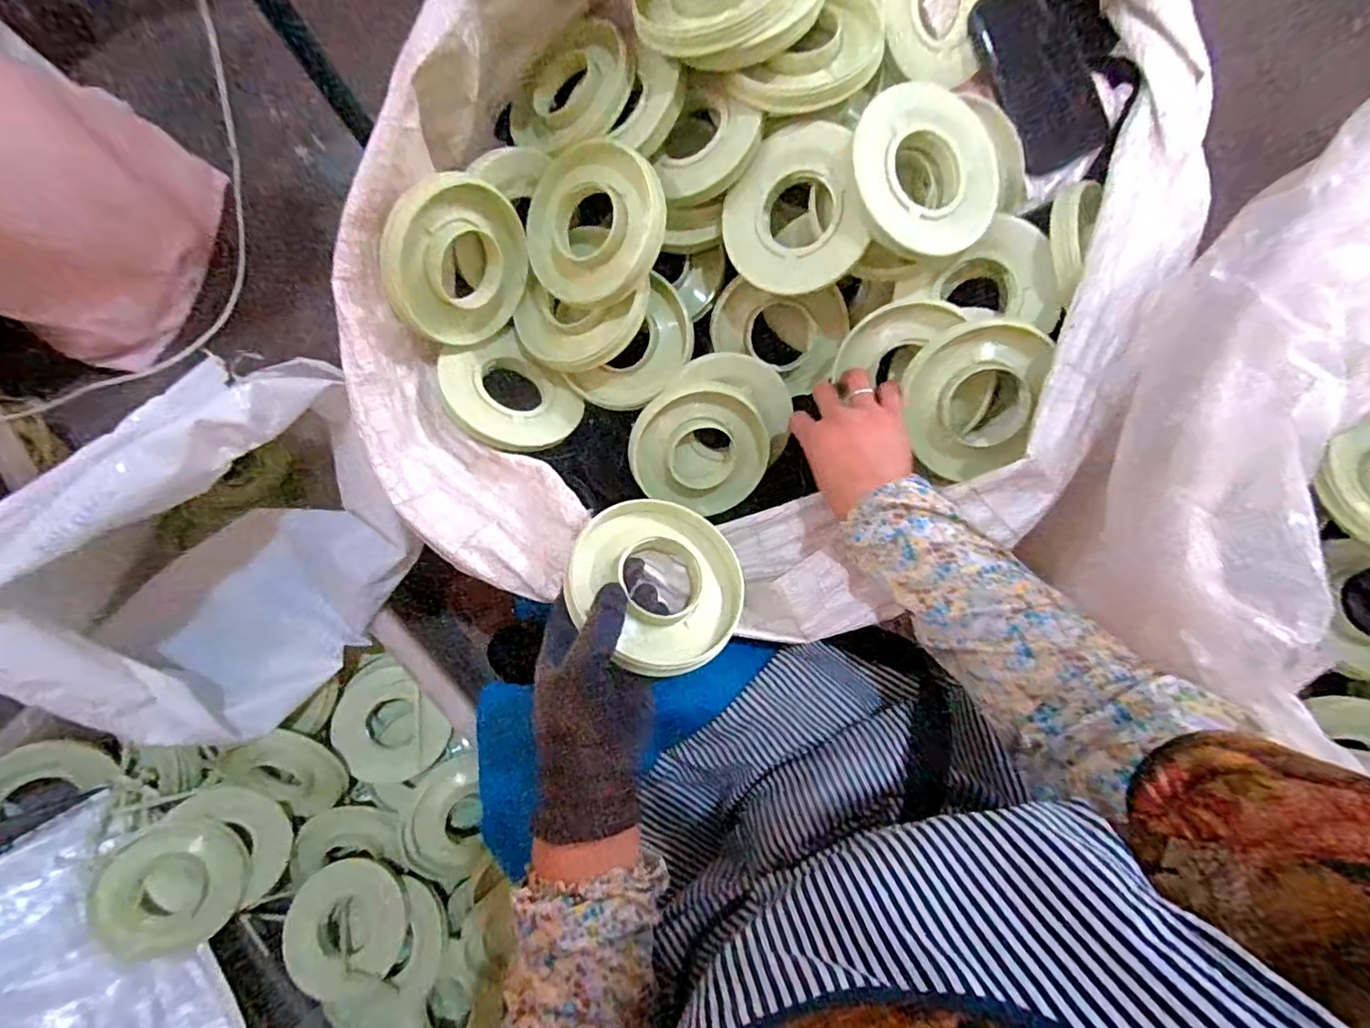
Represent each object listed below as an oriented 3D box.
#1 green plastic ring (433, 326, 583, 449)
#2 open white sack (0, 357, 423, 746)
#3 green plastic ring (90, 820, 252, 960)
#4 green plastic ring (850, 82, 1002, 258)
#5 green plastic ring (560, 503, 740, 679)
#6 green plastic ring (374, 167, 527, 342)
[{"bbox_3d":[-0.160,-0.106,0.535,0.114,0.021,0.112,16,56,-25],"label":"green plastic ring"},{"bbox_3d":[-0.430,0.035,0.549,0.238,0.266,0.346,37,82,8],"label":"open white sack"},{"bbox_3d":[-0.531,0.389,0.610,0.123,0.009,0.120,10,70,-29],"label":"green plastic ring"},{"bbox_3d":[0.190,-0.273,0.467,0.125,0.022,0.125,0,91,-11],"label":"green plastic ring"},{"bbox_3d":[-0.019,0.049,0.431,0.130,0.025,0.122,8,61,-14],"label":"green plastic ring"},{"bbox_3d":[-0.189,-0.205,0.483,0.025,0.127,0.123,23,37,25],"label":"green plastic ring"}]

